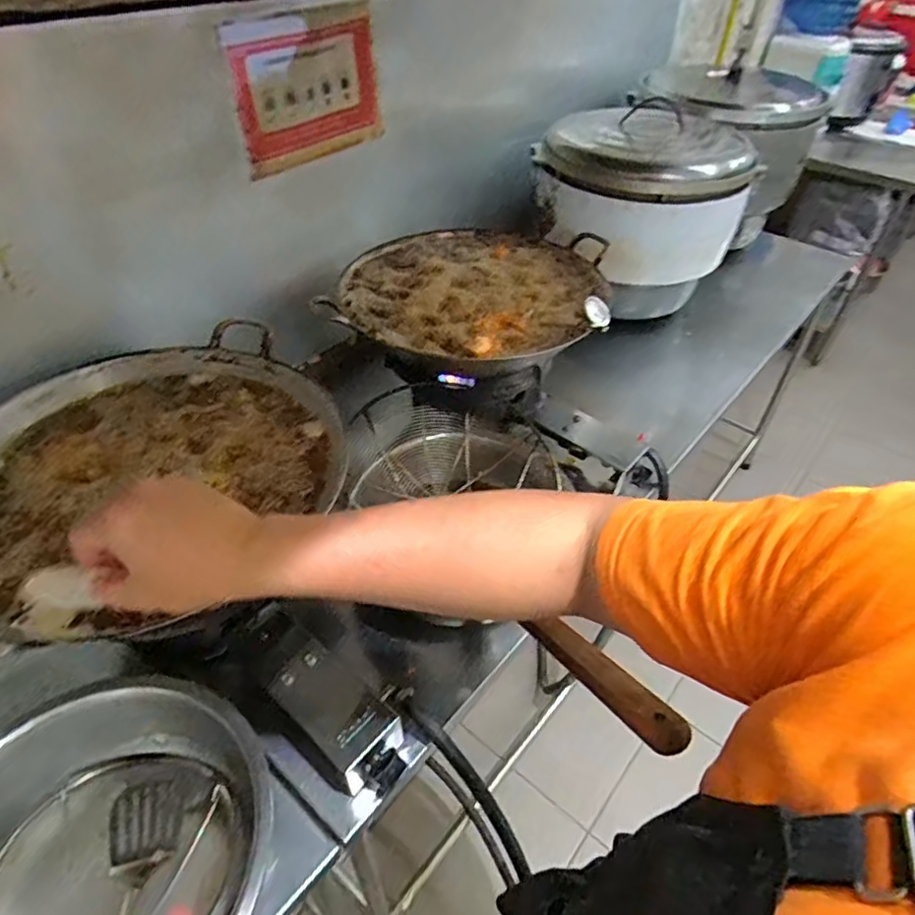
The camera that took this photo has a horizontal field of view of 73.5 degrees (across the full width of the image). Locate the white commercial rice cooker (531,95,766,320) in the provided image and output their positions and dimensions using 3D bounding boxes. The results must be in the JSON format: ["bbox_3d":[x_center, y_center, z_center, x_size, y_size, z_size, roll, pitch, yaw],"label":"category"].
[{"bbox_3d":[0.438,-0.572,1.428,0.441,0.349,0.392,30,52,25],"label":"white commercial rice cooker"}]

